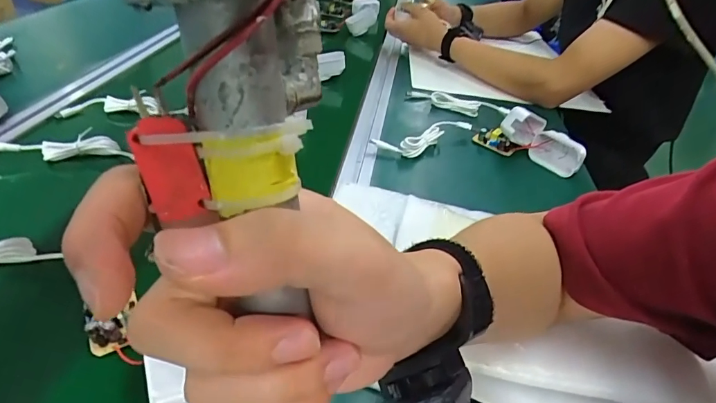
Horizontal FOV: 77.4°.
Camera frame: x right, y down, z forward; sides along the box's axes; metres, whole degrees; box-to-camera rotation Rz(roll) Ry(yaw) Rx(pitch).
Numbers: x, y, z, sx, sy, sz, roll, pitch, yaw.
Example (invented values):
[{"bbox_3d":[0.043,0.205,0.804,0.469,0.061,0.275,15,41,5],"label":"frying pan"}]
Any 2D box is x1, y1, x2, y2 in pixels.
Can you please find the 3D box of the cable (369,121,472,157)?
[{"bbox_3d":[0.099,-0.087,0.632,0.167,0.030,0.040,-19,43,-29],"label":"cable"}]

